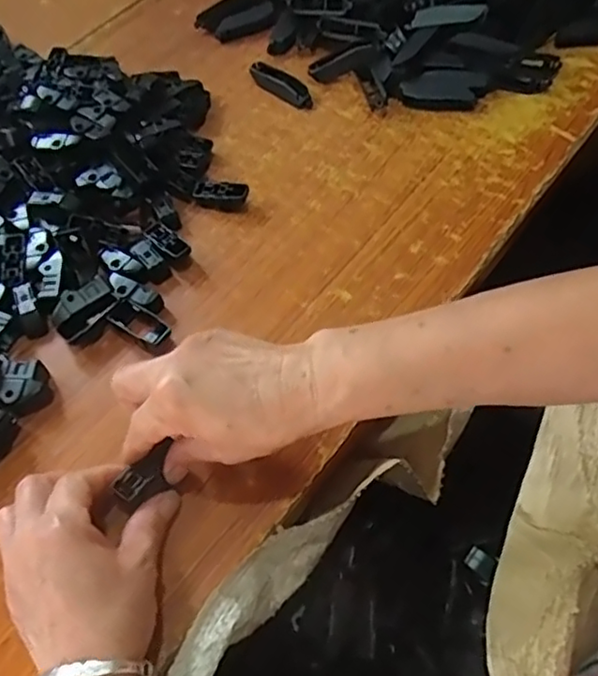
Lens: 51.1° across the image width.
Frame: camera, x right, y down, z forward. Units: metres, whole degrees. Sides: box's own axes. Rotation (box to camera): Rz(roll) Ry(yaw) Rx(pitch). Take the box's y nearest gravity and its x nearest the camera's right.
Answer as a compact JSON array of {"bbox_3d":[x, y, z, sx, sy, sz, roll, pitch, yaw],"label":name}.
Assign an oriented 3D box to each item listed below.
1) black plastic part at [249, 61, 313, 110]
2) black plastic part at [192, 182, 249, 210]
[{"bbox_3d":[-0.019,-0.248,0.610,0.077,0.014,0.022,37,68,22],"label":"black plastic part"},{"bbox_3d":[-0.068,-0.123,0.539,0.048,0.020,0.018,15,61,12],"label":"black plastic part"}]

